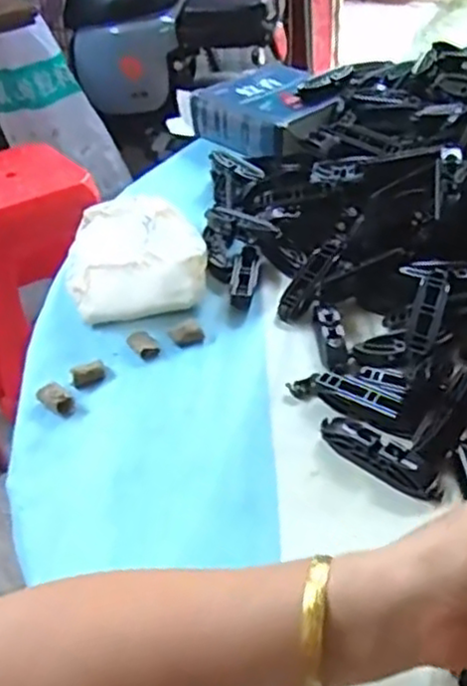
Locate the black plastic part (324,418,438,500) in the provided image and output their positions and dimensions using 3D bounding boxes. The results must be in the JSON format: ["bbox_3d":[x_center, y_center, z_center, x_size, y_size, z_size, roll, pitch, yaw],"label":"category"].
[{"bbox_3d":[0.086,0.066,0.428,0.078,0.013,0.020,27,48,32],"label":"black plastic part"}]

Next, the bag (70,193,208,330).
[{"bbox_3d":[-0.083,-0.084,0.597,0.106,0.042,0.152,-8,39,-5],"label":"bag"}]

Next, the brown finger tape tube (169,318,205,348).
[{"bbox_3d":[-0.035,-0.007,0.532,0.022,0.009,0.019,-20,42,-20],"label":"brown finger tape tube"}]

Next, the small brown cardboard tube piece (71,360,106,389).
[{"bbox_3d":[-0.101,0.021,0.502,0.023,0.013,0.010,-18,41,-18],"label":"small brown cardboard tube piece"}]

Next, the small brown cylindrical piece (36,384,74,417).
[{"bbox_3d":[-0.120,0.037,0.485,0.028,0.009,0.016,30,50,35],"label":"small brown cylindrical piece"}]

